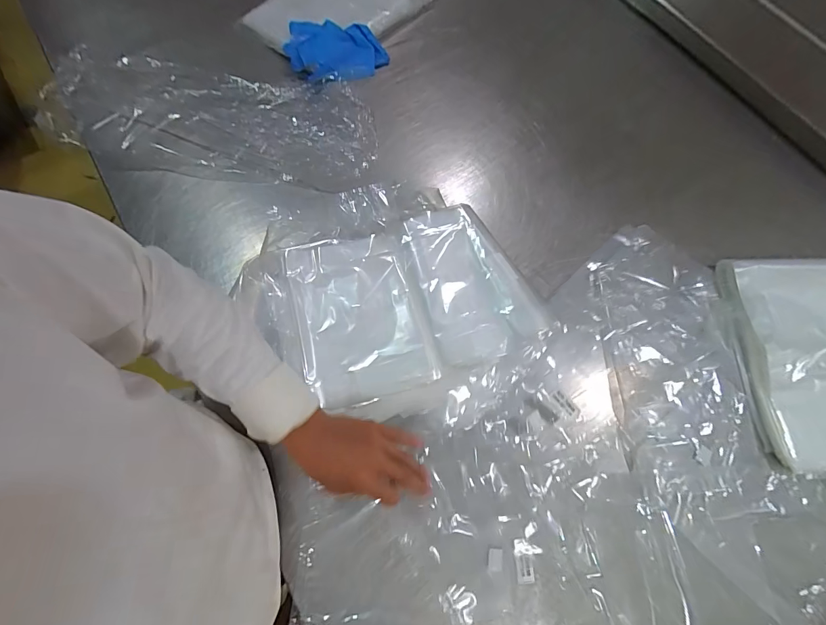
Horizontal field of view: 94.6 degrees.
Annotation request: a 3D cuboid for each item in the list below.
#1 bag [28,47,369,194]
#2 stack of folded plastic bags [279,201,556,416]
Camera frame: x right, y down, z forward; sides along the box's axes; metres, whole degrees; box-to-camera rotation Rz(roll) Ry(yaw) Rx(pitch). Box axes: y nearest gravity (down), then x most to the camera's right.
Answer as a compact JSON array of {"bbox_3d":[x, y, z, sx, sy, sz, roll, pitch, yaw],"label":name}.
[{"bbox_3d":[-0.343,-0.336,0.653,0.551,0.044,0.219,8,71,2],"label":"bag"},{"bbox_3d":[0.002,-0.008,0.525,0.316,0.032,0.257,-16,74,-6],"label":"stack of folded plastic bags"}]

